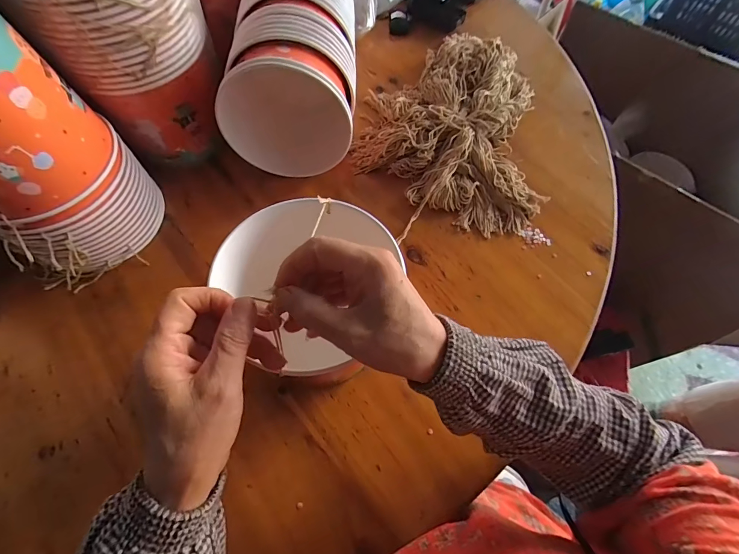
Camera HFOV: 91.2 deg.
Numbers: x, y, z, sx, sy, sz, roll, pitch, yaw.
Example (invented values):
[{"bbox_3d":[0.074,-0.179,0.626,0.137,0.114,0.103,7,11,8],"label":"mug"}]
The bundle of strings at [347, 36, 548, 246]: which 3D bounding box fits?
[{"bbox_3d":[0.122,-0.243,0.543,0.264,0.050,0.399,8,65,2],"label":"bundle of strings"}]

